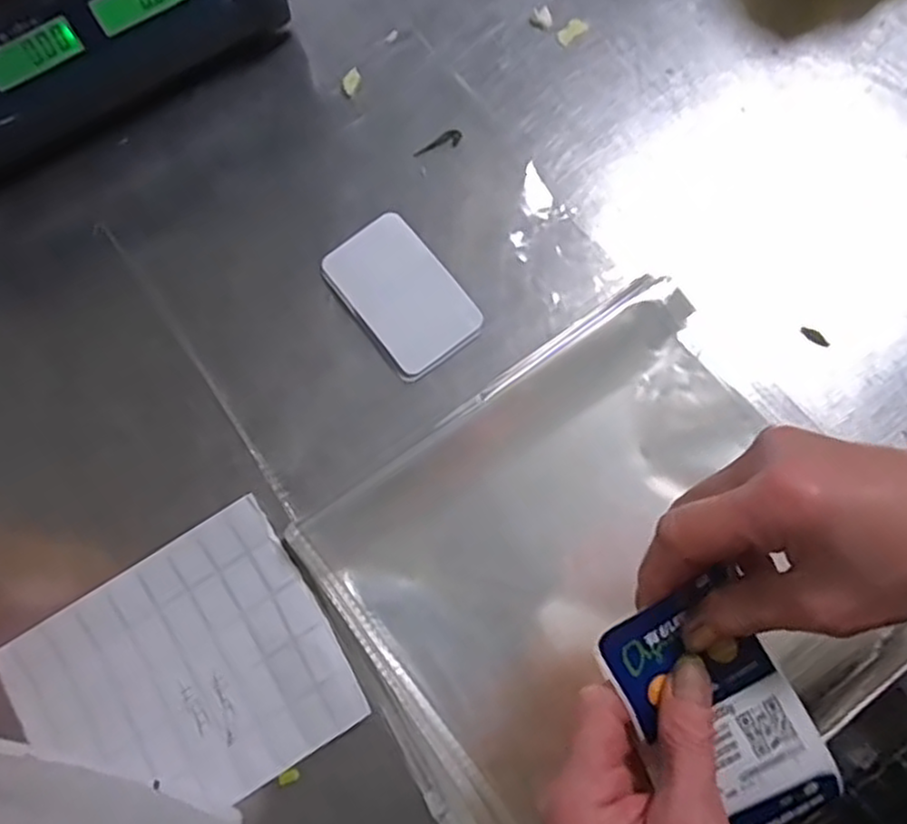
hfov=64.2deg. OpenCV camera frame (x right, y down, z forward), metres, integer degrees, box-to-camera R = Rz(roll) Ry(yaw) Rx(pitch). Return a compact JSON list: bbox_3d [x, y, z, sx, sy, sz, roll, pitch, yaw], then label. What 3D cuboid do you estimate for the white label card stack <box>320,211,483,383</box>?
[{"bbox_3d":[-0.032,-0.074,0.454,0.063,0.005,0.100,-37,79,-7],"label":"white label card stack"}]

